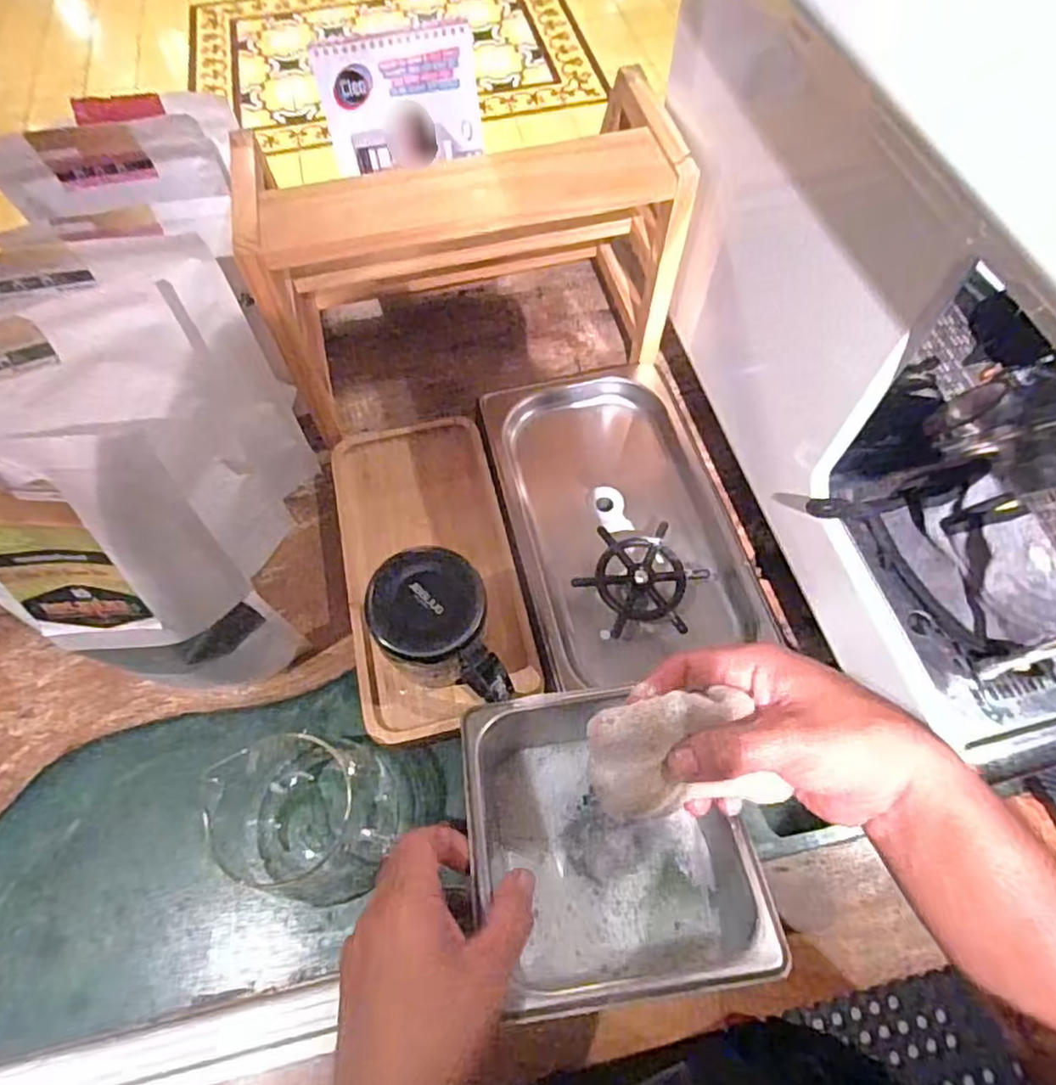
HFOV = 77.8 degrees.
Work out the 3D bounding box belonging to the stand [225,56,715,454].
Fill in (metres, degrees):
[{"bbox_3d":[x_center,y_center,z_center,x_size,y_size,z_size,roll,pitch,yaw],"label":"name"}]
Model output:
[{"bbox_3d":[-0.054,-0.254,0.573,0.328,0.190,0.167,-13,63,-5],"label":"stand"}]

